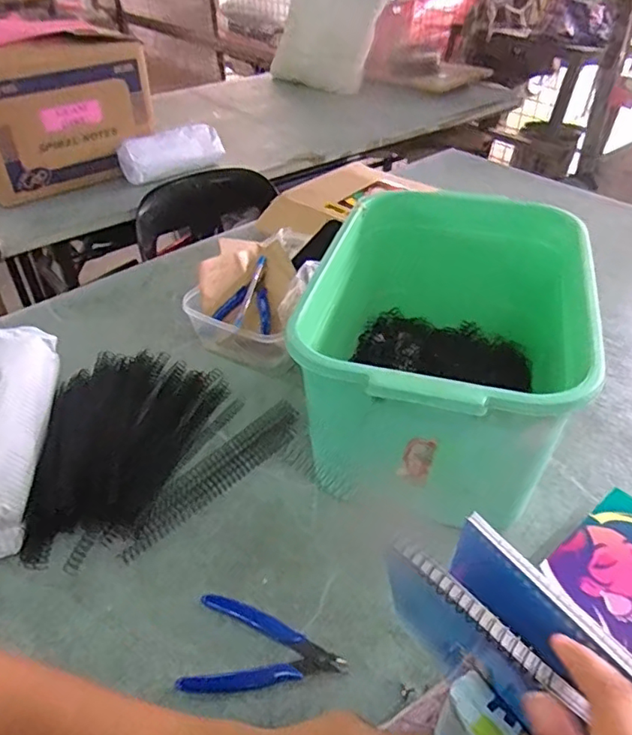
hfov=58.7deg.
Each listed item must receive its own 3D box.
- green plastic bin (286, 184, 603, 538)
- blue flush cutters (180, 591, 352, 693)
[{"bbox_3d":[0.122,-0.018,0.566,0.227,0.195,0.325,11,41,12],"label":"green plastic bin"},{"bbox_3d":[-0.038,0.214,0.434,0.117,0.005,0.071,2,40,3],"label":"blue flush cutters"}]

